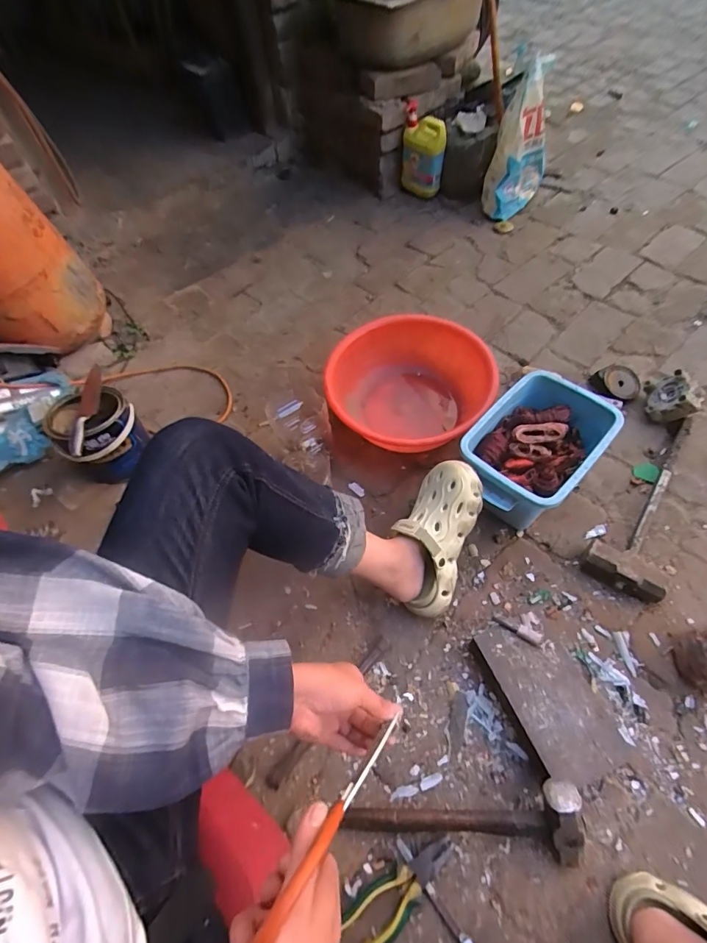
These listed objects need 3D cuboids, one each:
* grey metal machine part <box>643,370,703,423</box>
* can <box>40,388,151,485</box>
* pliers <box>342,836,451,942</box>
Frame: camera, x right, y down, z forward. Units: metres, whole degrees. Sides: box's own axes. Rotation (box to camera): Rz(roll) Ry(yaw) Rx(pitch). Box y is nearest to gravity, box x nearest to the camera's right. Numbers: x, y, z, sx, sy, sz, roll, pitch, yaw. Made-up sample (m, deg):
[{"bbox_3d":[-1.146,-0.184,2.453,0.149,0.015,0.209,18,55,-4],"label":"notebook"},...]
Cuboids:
[{"bbox_3d":[0.681,-0.157,0.923,0.055,0.095,0.096,20,60,-26],"label":"grey metal machine part"},{"bbox_3d":[-0.564,-0.086,0.970,0.188,0.144,0.166,34,68,24],"label":"can"},{"bbox_3d":[0.060,0.564,0.572,0.179,0.015,0.057,-32,60,-13],"label":"pliers"}]

